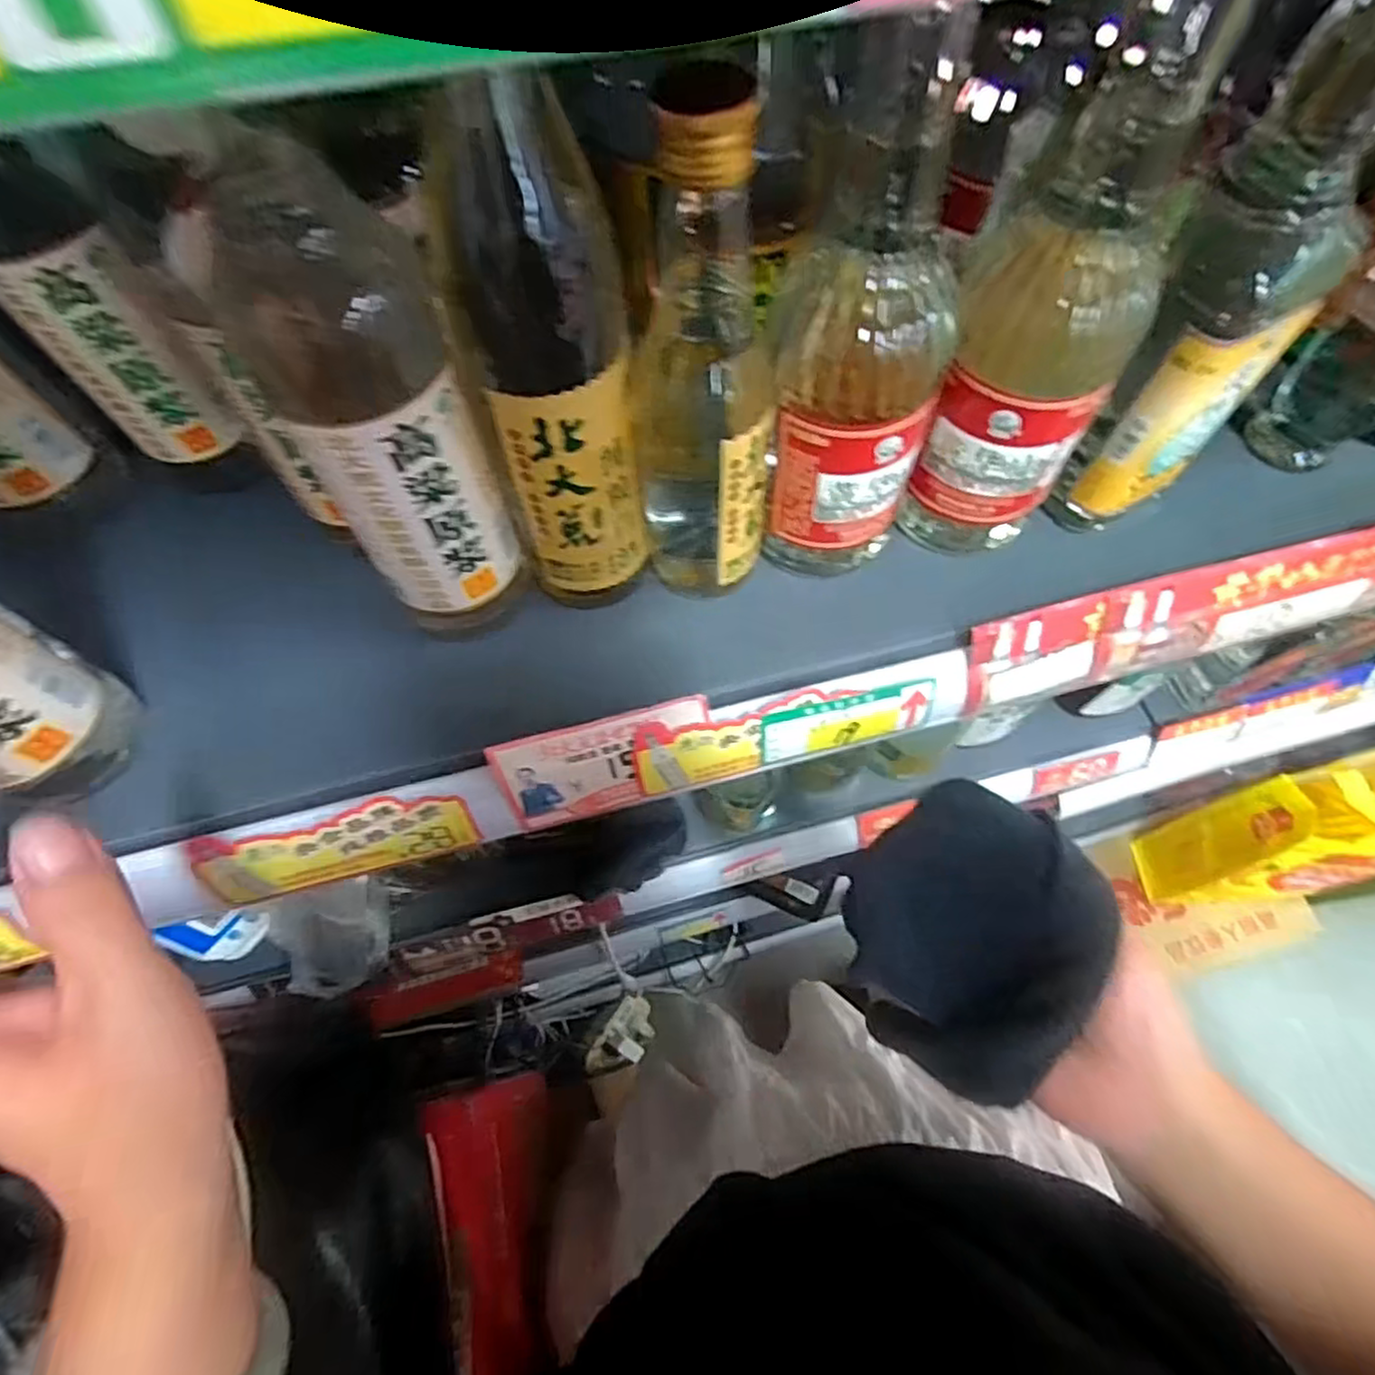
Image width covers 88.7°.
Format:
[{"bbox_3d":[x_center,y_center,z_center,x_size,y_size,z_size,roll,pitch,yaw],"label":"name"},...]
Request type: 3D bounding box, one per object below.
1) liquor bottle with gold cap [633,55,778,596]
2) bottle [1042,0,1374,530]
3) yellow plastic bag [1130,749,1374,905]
[{"bbox_3d":[0.008,-0.106,0.278,0.055,0.189,0.050,-5,66,-1],"label":"liquor bottle with gold cap"},{"bbox_3d":[0.208,-0.144,0.276,0.059,0.200,0.065,37,71,16],"label":"bottle"},{"bbox_3d":[0.920,0.223,1.059,0.267,0.358,0.155,-13,66,-5],"label":"yellow plastic bag"}]

